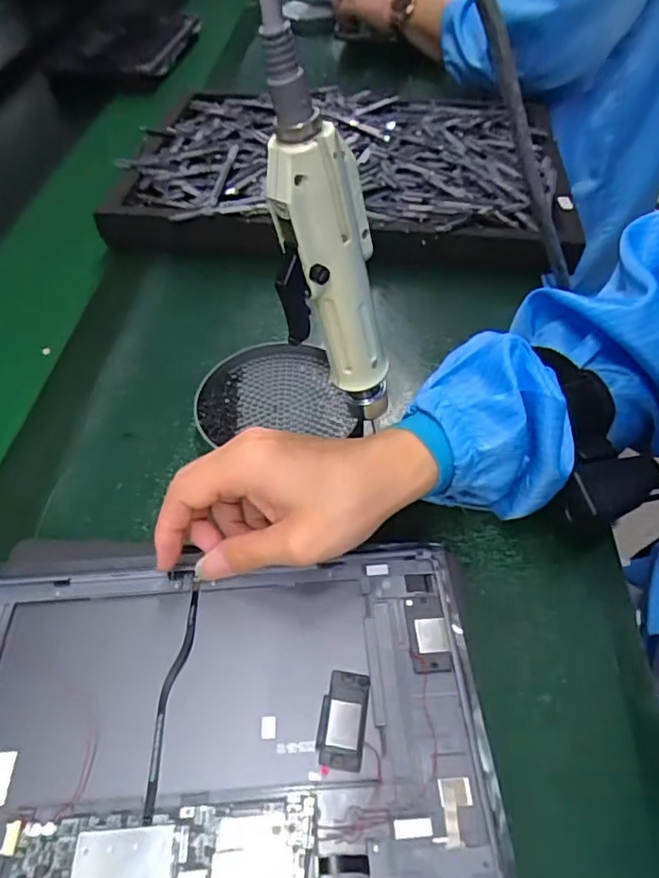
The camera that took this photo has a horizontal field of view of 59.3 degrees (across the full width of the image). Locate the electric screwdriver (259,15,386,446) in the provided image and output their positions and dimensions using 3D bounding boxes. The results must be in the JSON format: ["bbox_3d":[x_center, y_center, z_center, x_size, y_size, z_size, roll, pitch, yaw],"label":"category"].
[{"bbox_3d":[0.004,-0.085,0.292,0.053,0.191,0.042,7,48,8],"label":"electric screwdriver"}]

